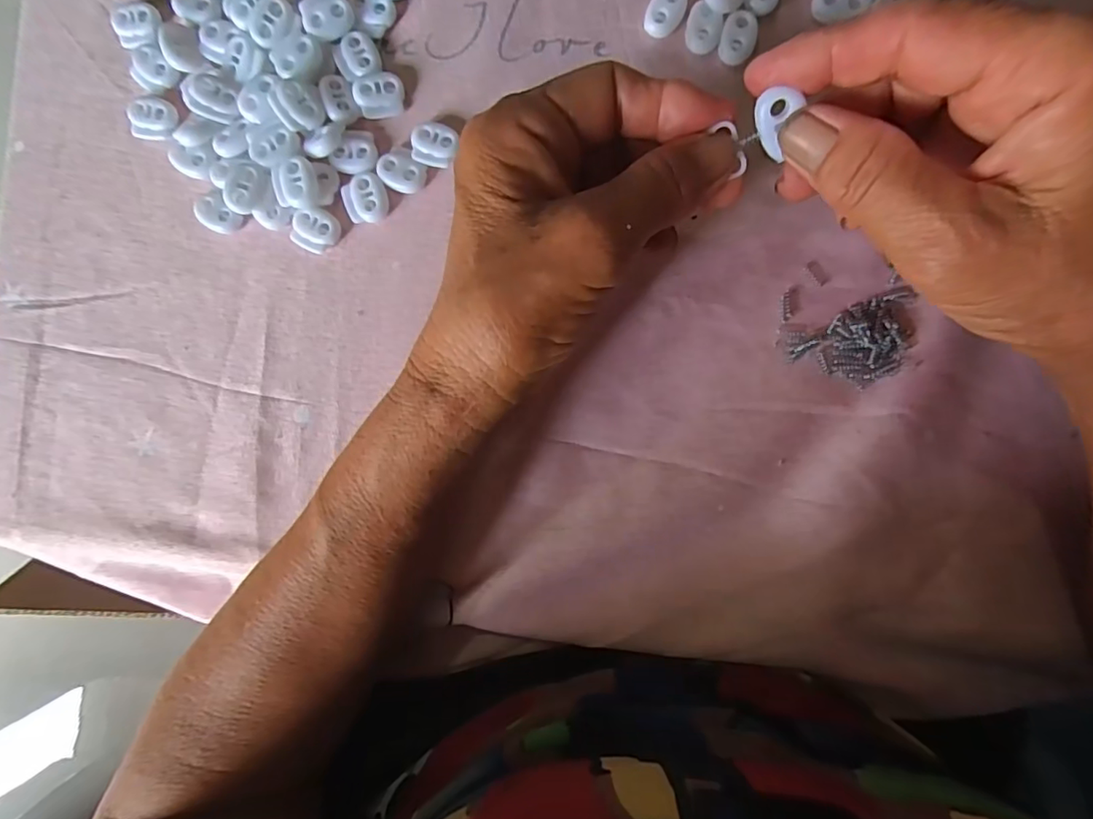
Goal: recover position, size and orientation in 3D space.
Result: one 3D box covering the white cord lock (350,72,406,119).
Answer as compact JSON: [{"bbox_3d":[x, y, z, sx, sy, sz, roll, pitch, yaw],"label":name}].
[{"bbox_3d":[-0.075,-0.141,0.245,0.021,0.006,0.019,-8,89,4],"label":"white cord lock"}]

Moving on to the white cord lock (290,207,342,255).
[{"bbox_3d":[-0.104,-0.081,0.246,0.021,0.006,0.019,21,91,4],"label":"white cord lock"}]

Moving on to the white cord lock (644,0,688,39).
[{"bbox_3d":[0.053,-0.175,0.242,0.014,0.007,0.021,31,91,4],"label":"white cord lock"}]

